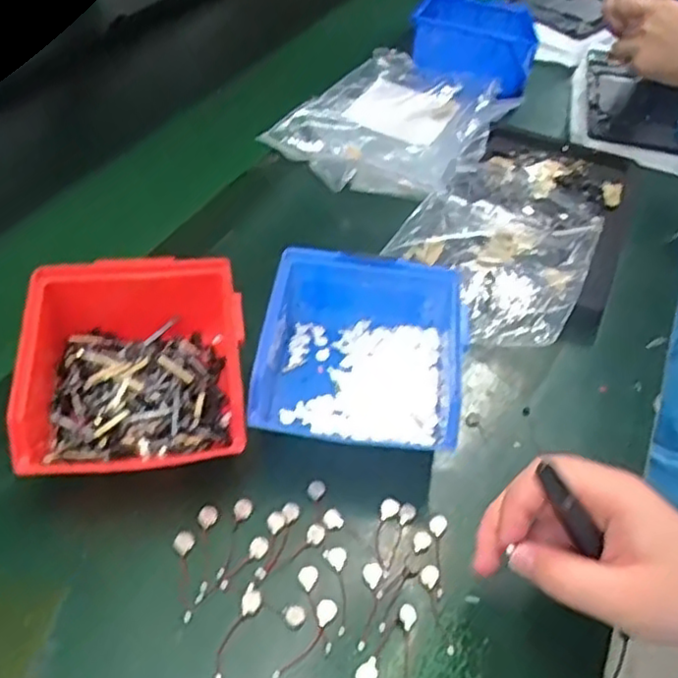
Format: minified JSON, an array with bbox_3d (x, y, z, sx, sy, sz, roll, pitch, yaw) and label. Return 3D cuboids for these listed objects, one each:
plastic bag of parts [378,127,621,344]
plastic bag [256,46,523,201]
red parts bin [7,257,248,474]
[{"bbox_3d":[0.154,-0.108,0.592,0.141,0.023,0.291,27,51,13],"label":"plastic bag of parts"},{"bbox_3d":[0.066,-0.217,0.692,0.190,0.045,0.247,24,47,22],"label":"plastic bag"},{"bbox_3d":[-0.119,0.019,0.418,0.124,0.085,0.139,-7,44,-9],"label":"red parts bin"}]

